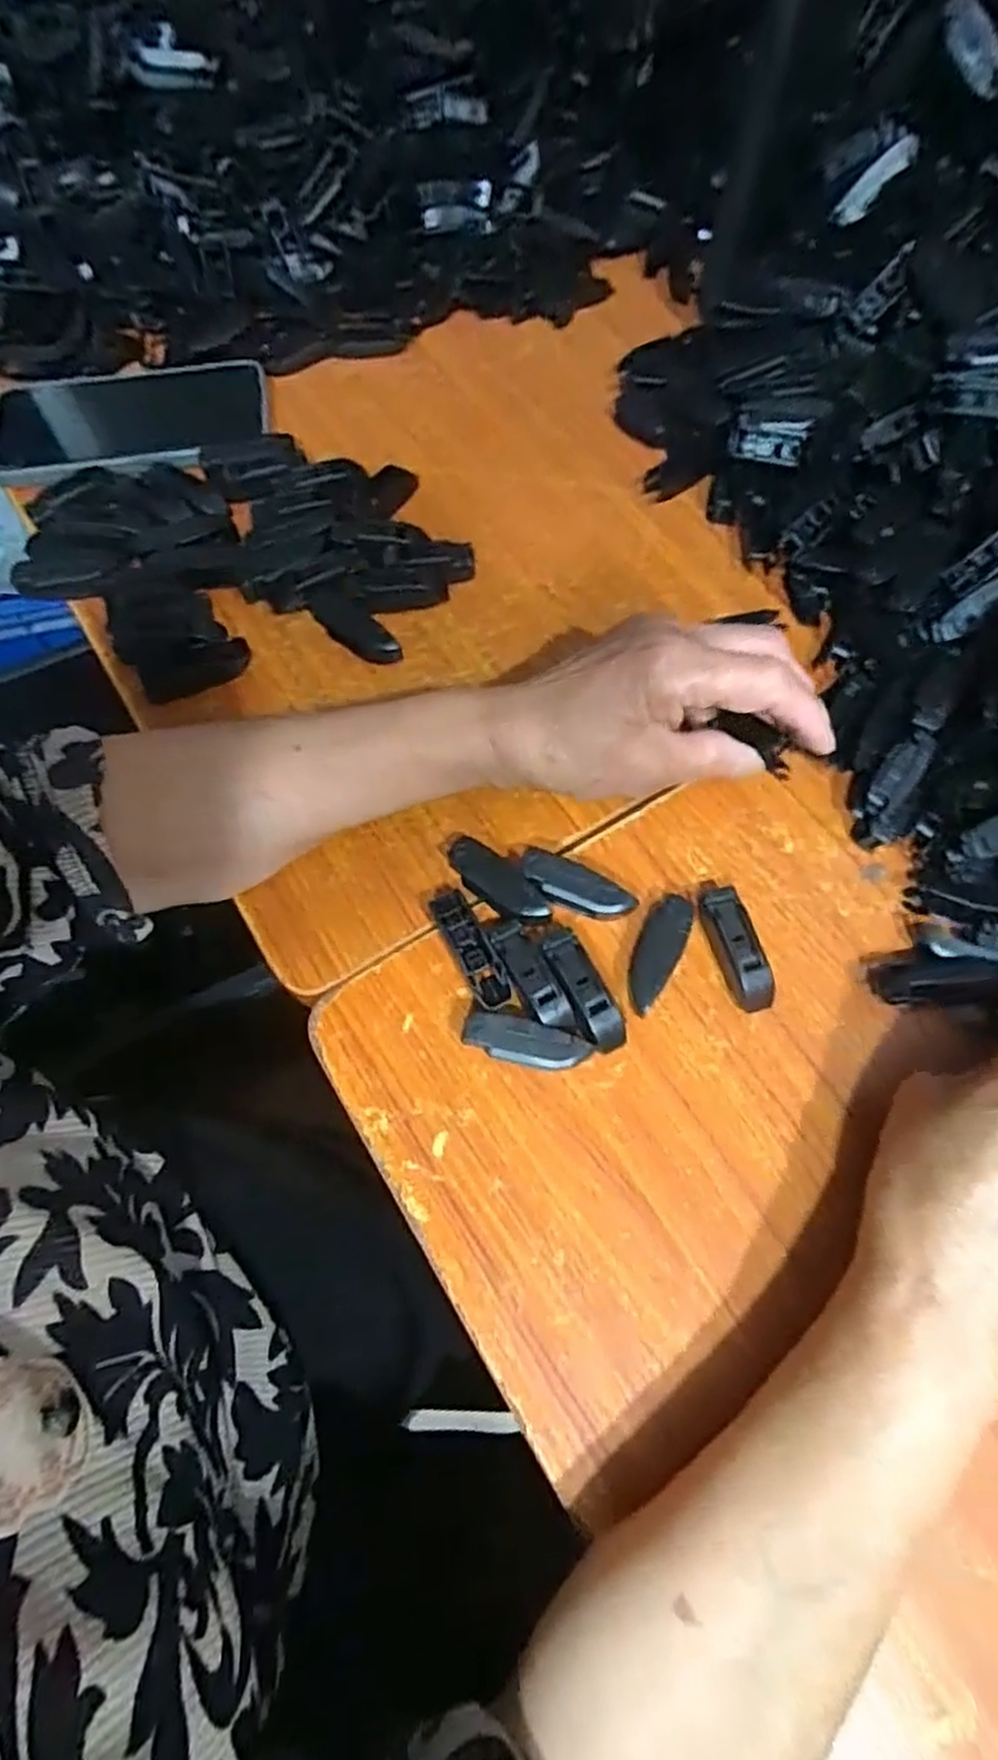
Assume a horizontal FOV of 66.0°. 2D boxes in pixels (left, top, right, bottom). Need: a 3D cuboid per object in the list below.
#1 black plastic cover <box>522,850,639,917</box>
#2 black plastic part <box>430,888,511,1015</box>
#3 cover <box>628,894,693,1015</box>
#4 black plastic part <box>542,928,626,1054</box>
[{"bbox_3d":[0.035,0.005,0.353,0.053,0.018,0.019,24,69,8],"label":"black plastic cover"},{"bbox_3d":[-0.012,0.032,0.342,0.015,0.015,0.056,-26,71,-12],"label":"black plastic part"},{"bbox_3d":[0.070,0.033,0.343,0.019,0.017,0.054,26,69,8],"label":"cover"},{"bbox_3d":[0.037,0.049,0.336,0.018,0.016,0.054,-27,71,-12],"label":"black plastic part"}]

